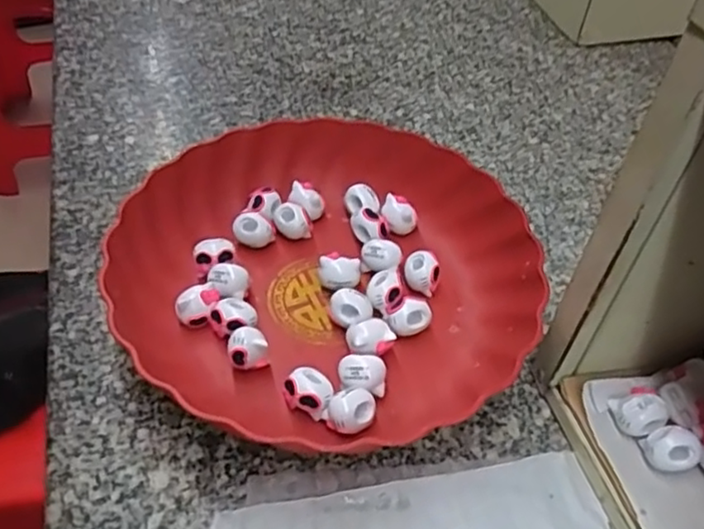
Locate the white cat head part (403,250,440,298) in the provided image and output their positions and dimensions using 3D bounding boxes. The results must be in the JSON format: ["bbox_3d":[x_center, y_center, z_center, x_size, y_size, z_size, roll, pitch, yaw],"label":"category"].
[{"bbox_3d":[0.043,0.006,0.407,0.022,0.021,0.021,3,46,-3],"label":"white cat head part"}]

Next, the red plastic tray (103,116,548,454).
[{"bbox_3d":[-0.016,0.003,0.395,0.231,0.051,0.226,-26,53,-27],"label":"red plastic tray"}]

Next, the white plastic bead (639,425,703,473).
[{"bbox_3d":[0.157,0.090,0.322,0.023,0.016,0.020,6,46,0],"label":"white plastic bead"}]

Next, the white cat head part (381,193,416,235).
[{"bbox_3d":[0.032,-0.033,0.440,0.023,0.018,0.019,7,46,2],"label":"white cat head part"}]

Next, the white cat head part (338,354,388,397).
[{"bbox_3d":[0.006,0.060,0.356,0.025,0.019,0.021,4,46,-2],"label":"white cat head part"}]

